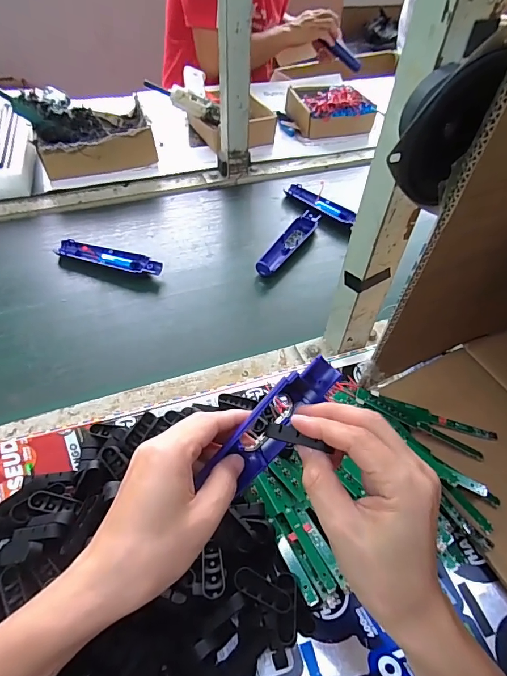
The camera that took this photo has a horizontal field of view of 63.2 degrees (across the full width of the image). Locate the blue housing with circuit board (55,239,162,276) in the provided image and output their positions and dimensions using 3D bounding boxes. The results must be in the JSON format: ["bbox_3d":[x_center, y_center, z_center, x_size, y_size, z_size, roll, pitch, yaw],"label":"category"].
[{"bbox_3d":[-0.219,-0.121,0.631,0.165,0.020,0.034,15,51,9],"label":"blue housing with circuit board"}]

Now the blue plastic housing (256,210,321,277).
[{"bbox_3d":[0.056,-0.153,0.676,0.040,0.025,0.164,28,54,18],"label":"blue plastic housing"}]

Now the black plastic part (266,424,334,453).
[{"bbox_3d":[0.030,0.068,0.278,0.048,0.007,0.008,13,49,25],"label":"black plastic part"}]

